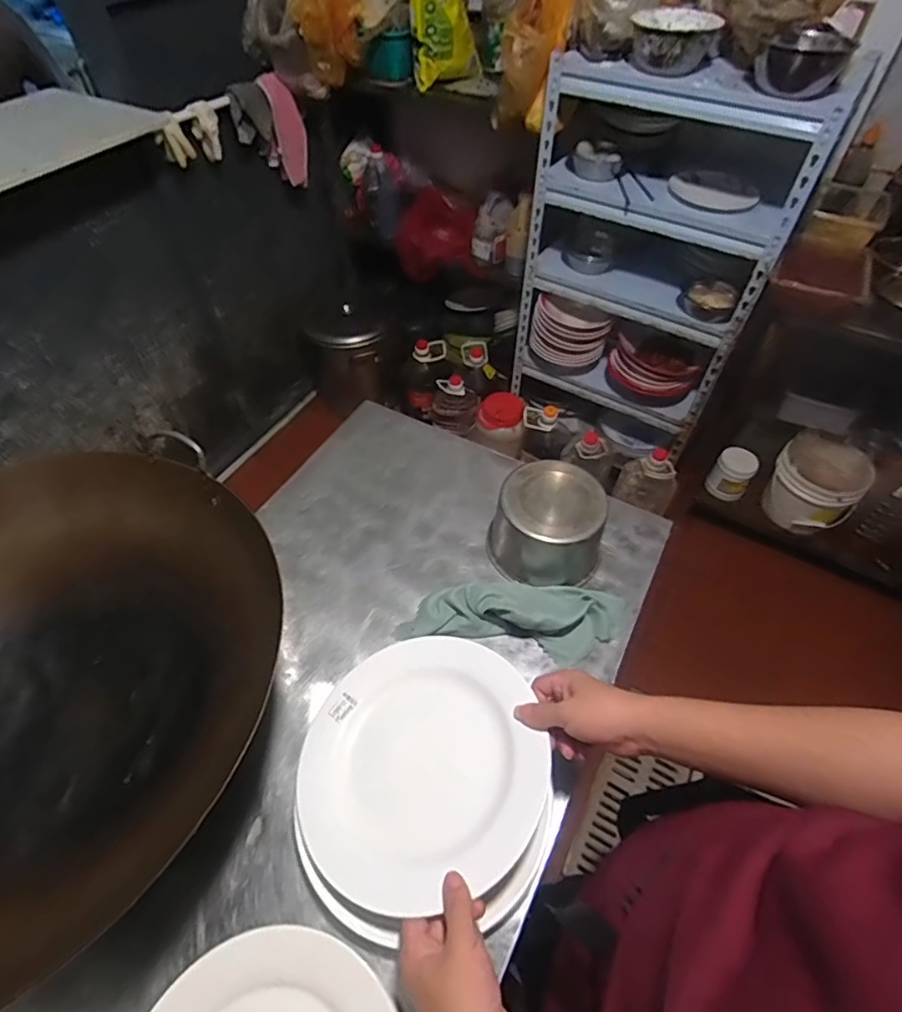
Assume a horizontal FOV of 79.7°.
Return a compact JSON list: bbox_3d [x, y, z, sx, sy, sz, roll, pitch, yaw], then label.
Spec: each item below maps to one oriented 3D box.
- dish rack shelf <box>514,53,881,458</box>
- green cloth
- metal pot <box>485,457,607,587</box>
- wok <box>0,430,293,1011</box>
[{"bbox_3d":[0.524,-0.604,1.520,0.602,0.985,0.257,29,58,21],"label":"dish rack shelf"},{"bbox_3d":[0.089,0.152,0.744,0.307,0.058,0.102,-2,52,-1],"label":"green cloth"},{"bbox_3d":[0.140,0.030,0.801,0.159,0.123,0.143,11,53,9],"label":"metal pot"},{"bbox_3d":[-0.483,0.204,0.612,0.554,0.182,0.493,-30,58,-21],"label":"wok"}]

